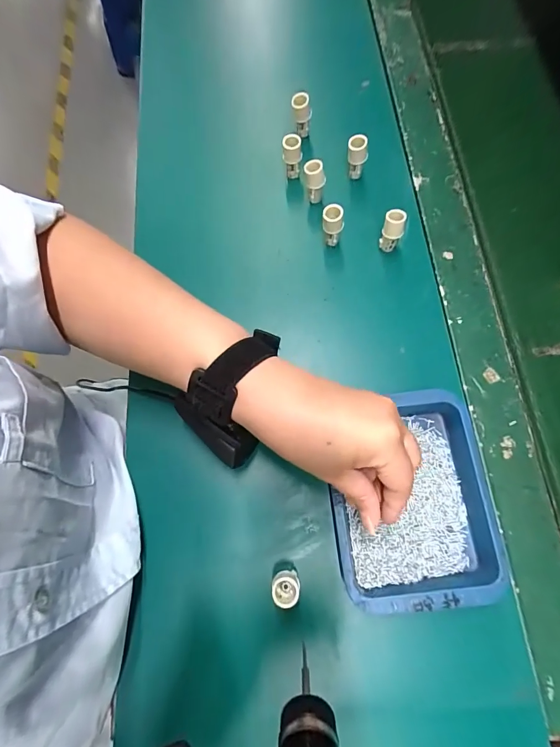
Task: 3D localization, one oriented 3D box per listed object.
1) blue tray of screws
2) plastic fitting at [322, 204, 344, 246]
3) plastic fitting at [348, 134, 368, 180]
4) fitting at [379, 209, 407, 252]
[{"bbox_3d":[0.104,0.096,0.293,0.126,0.025,0.156,-5,73,-1],"label":"blue tray of screws"},{"bbox_3d":[0.051,-0.145,0.360,0.020,0.041,0.016,5,73,2],"label":"plastic fitting"},{"bbox_3d":[0.081,-0.230,0.388,0.020,0.044,0.020,-8,63,9],"label":"plastic fitting"},{"bbox_3d":[0.108,-0.139,0.355,0.019,0.033,0.020,11,73,3],"label":"fitting"}]

